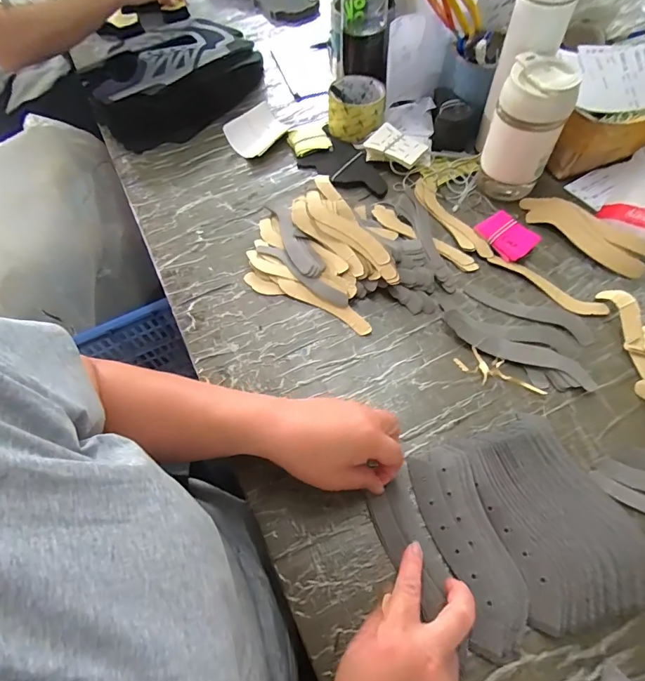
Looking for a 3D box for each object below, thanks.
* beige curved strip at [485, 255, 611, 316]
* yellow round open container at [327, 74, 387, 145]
[{"bbox_3d":[0.273,-0.067,0.510,0.145,0.006,0.026,33,67,21],"label":"beige curved strip"},{"bbox_3d":[0.053,-0.370,0.656,0.086,0.070,0.089,-2,60,3],"label":"yellow round open container"}]

